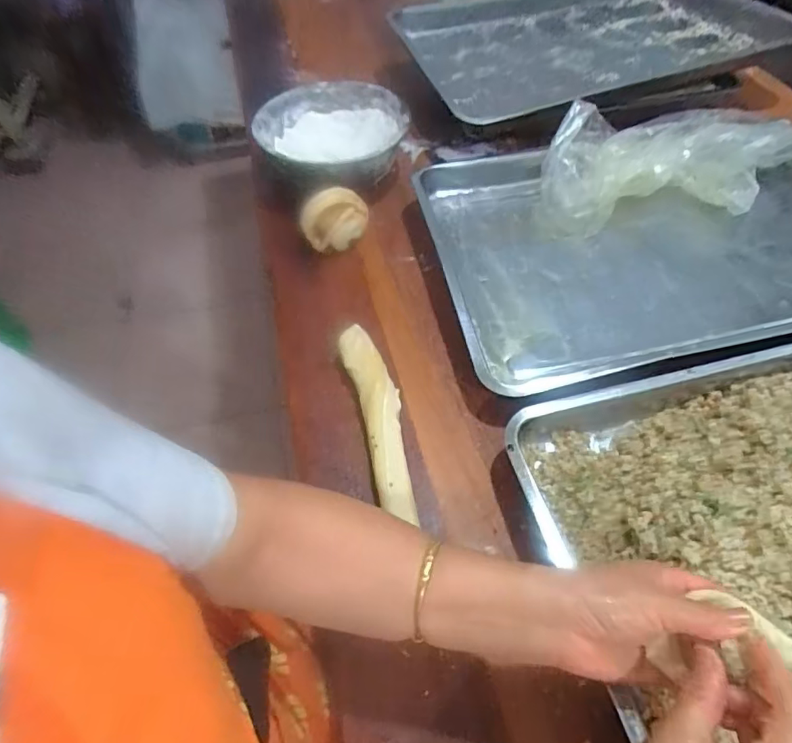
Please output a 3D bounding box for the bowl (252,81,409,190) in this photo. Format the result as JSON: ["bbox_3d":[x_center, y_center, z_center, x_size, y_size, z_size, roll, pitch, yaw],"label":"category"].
[{"bbox_3d":[-0.096,-0.358,0.821,0.222,0.090,0.203,8,55,8],"label":"bowl"}]

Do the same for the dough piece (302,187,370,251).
[{"bbox_3d":[-0.082,-0.203,0.708,0.086,0.047,0.078,-4,54,-1],"label":"dough piece"}]

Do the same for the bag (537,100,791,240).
[{"bbox_3d":[0.382,-0.292,0.729,0.369,0.073,0.182,-7,54,-2],"label":"bag"}]

